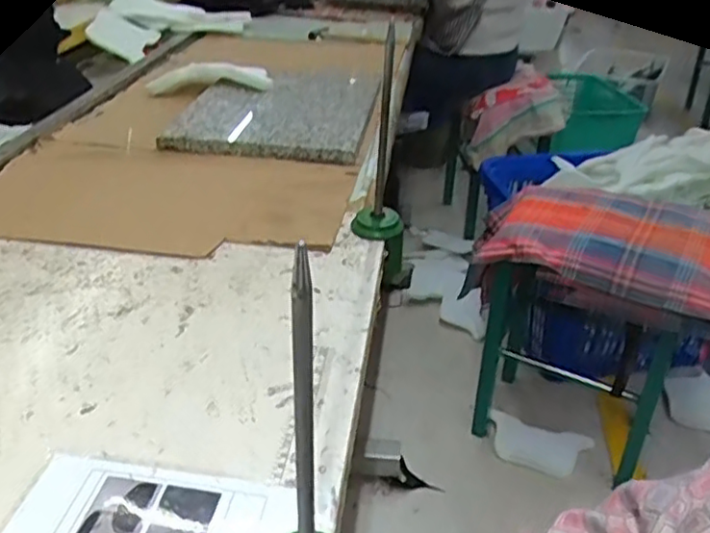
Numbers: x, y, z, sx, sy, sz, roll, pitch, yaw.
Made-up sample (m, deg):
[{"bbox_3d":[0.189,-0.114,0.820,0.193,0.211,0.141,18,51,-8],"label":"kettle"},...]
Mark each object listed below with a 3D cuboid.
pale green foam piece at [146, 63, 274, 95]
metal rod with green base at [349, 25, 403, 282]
[{"bbox_3d":[-0.259,-0.339,1.208,0.236,0.050,0.076,8,33,9],"label":"pale green foam piece"},{"bbox_3d":[0.032,-0.116,0.762,0.059,0.288,0.053,4,32,3],"label":"metal rod with green base"}]

